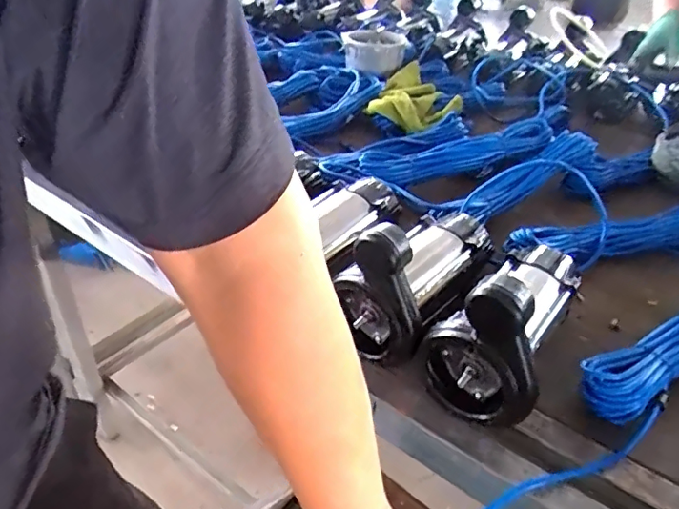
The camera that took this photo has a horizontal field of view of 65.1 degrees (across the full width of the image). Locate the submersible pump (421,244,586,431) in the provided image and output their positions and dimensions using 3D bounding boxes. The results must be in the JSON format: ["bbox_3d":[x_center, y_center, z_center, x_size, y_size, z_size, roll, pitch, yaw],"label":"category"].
[{"bbox_3d":[0.192,0.046,0.592,0.114,0.153,0.241,23,42,25],"label":"submersible pump"}]

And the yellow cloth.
[{"bbox_3d":[0.141,-0.341,1.154,0.174,0.042,0.233,-19,47,-4],"label":"yellow cloth"}]

